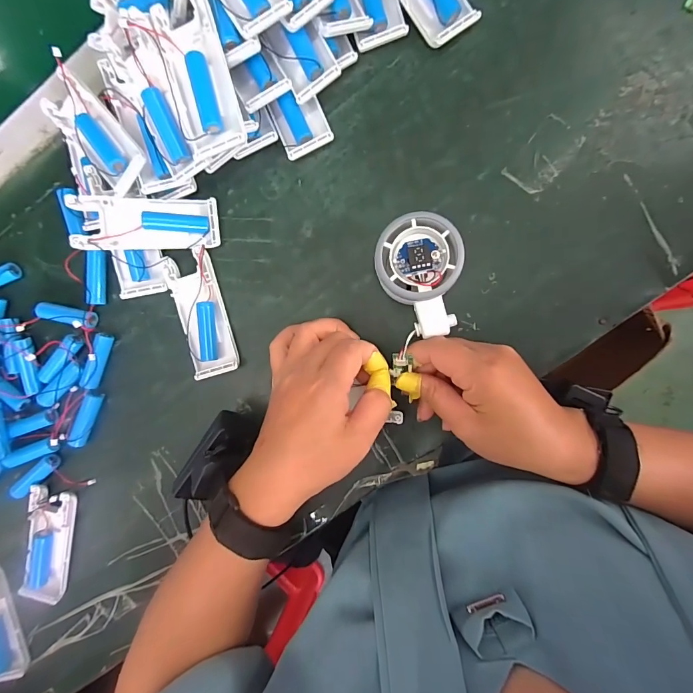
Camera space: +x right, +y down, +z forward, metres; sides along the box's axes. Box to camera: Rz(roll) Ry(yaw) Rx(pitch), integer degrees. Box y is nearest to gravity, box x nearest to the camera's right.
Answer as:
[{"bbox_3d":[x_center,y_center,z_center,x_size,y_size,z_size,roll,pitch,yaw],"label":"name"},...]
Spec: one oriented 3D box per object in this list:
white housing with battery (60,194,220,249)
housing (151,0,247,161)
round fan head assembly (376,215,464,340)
[{"bbox_3d":[-0.156,-0.098,0.302,0.103,0.015,0.042,-7,90,-21],"label":"white housing with battery"},{"bbox_3d":[-0.102,-0.183,0.262,0.043,0.017,0.101,-16,92,7],"label":"housing"},{"bbox_3d":[0.051,-0.050,0.281,0.060,0.049,0.081,0,94,6],"label":"round fan head assembly"}]

